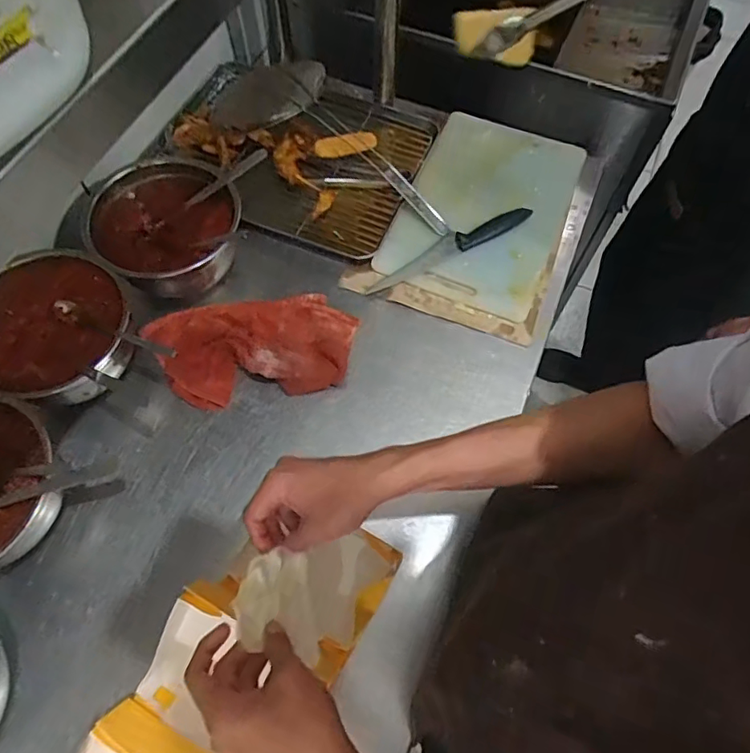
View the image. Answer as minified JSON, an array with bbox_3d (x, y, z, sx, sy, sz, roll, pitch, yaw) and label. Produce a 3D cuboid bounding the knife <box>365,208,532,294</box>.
[{"bbox_3d":[0.107,-0.189,0.793,0.268,0.016,0.039,-29,67,-12],"label":"knife"}]

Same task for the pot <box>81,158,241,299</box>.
[{"bbox_3d":[-0.269,-0.193,0.734,0.177,0.090,0.169,0,64,1],"label":"pot"}]

